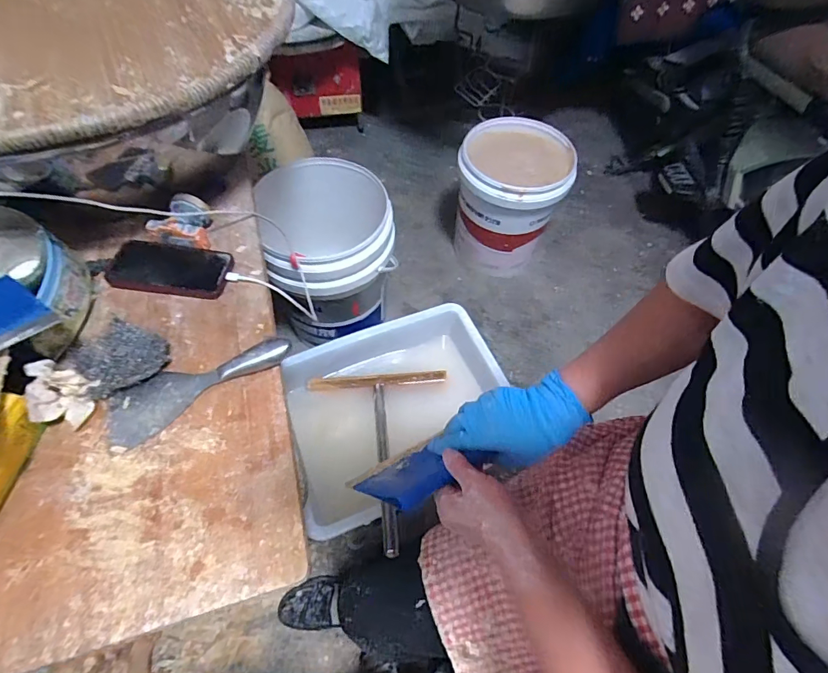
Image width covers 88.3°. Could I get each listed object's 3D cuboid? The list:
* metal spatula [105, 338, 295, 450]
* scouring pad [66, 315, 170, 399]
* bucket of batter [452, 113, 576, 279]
[{"bbox_3d":[-0.256,0.051,0.507,0.210,0.023,0.069,-28,63,-18],"label":"metal spatula"},{"bbox_3d":[-0.337,0.029,0.491,0.066,0.058,0.086,26,61,14],"label":"scouring pad"},{"bbox_3d":[0.263,-0.374,1.227,0.274,0.374,0.268,1,59,-2],"label":"bucket of batter"}]

